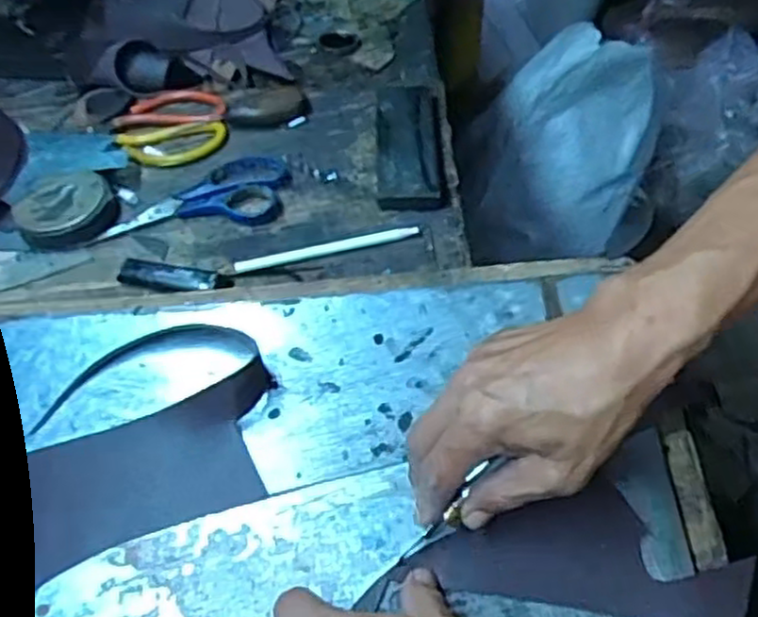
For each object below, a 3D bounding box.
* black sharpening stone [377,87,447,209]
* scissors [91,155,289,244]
[{"bbox_3d":[0.027,-0.143,0.633,0.055,0.019,0.152,0,53,0],"label":"black sharpening stone"},{"bbox_3d":[-0.154,-0.090,0.608,0.160,0.008,0.073,-12,54,-9],"label":"scissors"}]

